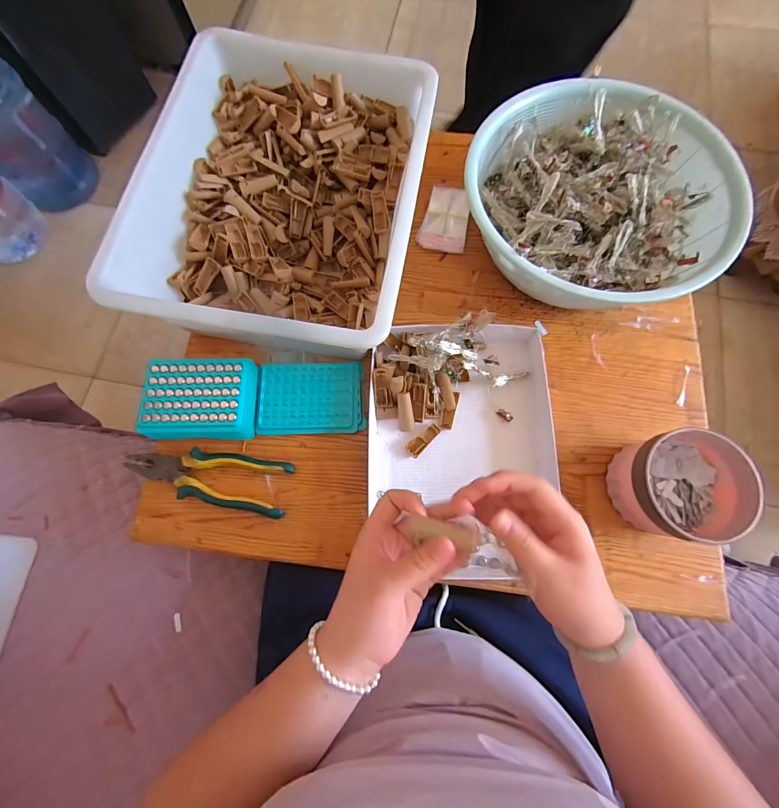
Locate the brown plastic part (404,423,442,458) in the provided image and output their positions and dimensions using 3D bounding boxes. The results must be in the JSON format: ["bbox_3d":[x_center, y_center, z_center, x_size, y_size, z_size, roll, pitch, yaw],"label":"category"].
[{"bbox_3d":[0.043,0.045,0.453,0.050,0.007,0.020,-38,77,-9],"label":"brown plastic part"}]

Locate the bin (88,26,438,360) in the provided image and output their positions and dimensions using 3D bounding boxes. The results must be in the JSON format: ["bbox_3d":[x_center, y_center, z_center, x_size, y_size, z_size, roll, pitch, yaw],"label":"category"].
[{"bbox_3d":[-0.126,-0.269,0.476,0.325,0.111,0.418,9,75,4],"label":"bin"}]

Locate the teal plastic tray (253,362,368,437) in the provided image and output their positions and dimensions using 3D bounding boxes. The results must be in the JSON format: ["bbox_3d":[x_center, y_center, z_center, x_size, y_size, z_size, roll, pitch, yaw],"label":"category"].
[{"bbox_3d":[-0.102,-0.008,0.472,0.132,0.018,0.093,-1,74,1],"label":"teal plastic tray"}]

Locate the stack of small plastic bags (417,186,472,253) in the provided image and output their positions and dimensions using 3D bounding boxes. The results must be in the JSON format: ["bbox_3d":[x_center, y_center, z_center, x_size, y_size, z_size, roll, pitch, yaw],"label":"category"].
[{"bbox_3d":[0.088,-0.283,0.545,0.067,0.014,0.114,15,75,5],"label":"stack of small plastic bags"}]

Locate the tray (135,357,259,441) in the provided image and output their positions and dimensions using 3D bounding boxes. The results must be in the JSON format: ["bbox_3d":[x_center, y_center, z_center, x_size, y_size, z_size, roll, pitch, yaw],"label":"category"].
[{"bbox_3d":[-0.233,-0.003,0.456,0.125,0.047,0.100,0,74,1],"label":"tray"}]

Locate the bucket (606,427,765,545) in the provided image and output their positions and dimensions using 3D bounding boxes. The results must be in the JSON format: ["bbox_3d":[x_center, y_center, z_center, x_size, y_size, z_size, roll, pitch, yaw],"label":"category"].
[{"bbox_3d":[0.318,0.092,0.407,0.114,0.080,0.108,-7,74,-1],"label":"bucket"}]

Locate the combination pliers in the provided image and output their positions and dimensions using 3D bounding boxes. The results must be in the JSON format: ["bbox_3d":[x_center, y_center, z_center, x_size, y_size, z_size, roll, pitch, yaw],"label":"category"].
[{"bbox_3d":[-0.217,0.089,0.439,0.194,0.029,0.062,9,75,4],"label":"combination pliers"}]

